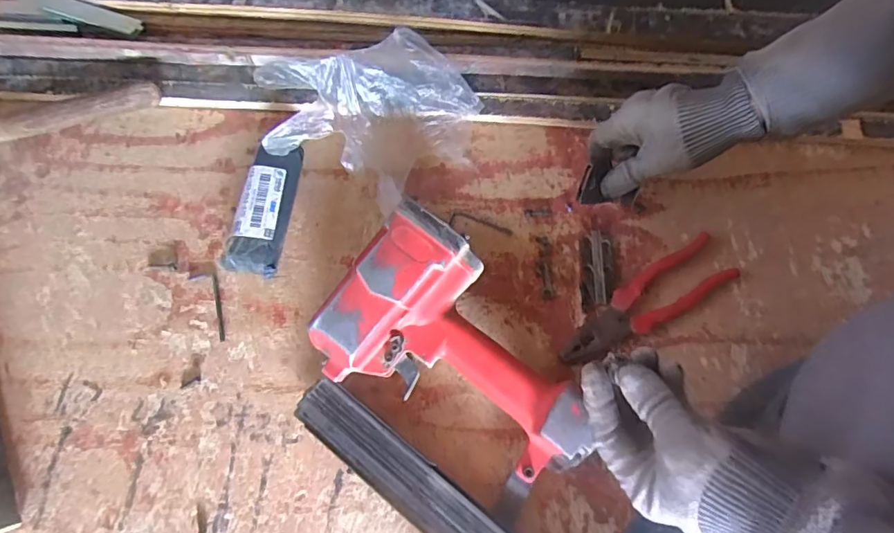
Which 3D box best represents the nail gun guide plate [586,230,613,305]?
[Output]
[{"bbox_3d":[0.154,-0.001,0.500,0.026,0.004,0.077,3,68,3],"label":"nail gun guide plate"}]

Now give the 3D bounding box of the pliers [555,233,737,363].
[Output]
[{"bbox_3d":[0.189,0.034,0.479,0.192,0.021,0.052,-30,71,-10],"label":"pliers"}]

